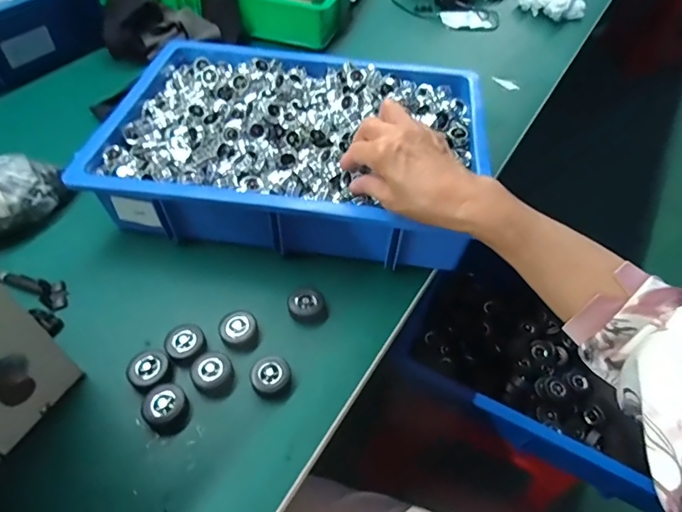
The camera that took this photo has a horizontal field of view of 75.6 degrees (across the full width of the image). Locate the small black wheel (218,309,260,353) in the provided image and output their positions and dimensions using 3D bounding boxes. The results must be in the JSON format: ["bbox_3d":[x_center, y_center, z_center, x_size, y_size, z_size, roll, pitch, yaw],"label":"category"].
[{"bbox_3d":[-0.103,0.075,0.447,0.037,0.015,0.042,-34,62,-25],"label":"small black wheel"}]

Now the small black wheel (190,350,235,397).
[{"bbox_3d":[-0.122,0.110,0.418,0.037,0.014,0.042,-27,60,-22],"label":"small black wheel"}]

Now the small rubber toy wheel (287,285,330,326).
[{"bbox_3d":[-0.037,0.053,0.466,0.038,0.015,0.044,-14,56,-14],"label":"small rubber toy wheel"}]

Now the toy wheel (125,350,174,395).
[{"bbox_3d":[-0.180,0.109,0.416,0.037,0.015,0.041,-30,61,-23],"label":"toy wheel"}]

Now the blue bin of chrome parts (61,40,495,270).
[{"bbox_3d":[-0.054,-0.149,0.551,0.435,0.099,0.297,8,53,2],"label":"blue bin of chrome parts"}]

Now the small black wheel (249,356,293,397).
[{"bbox_3d":[-0.067,0.113,0.416,0.036,0.017,0.033,2,53,-3],"label":"small black wheel"}]

